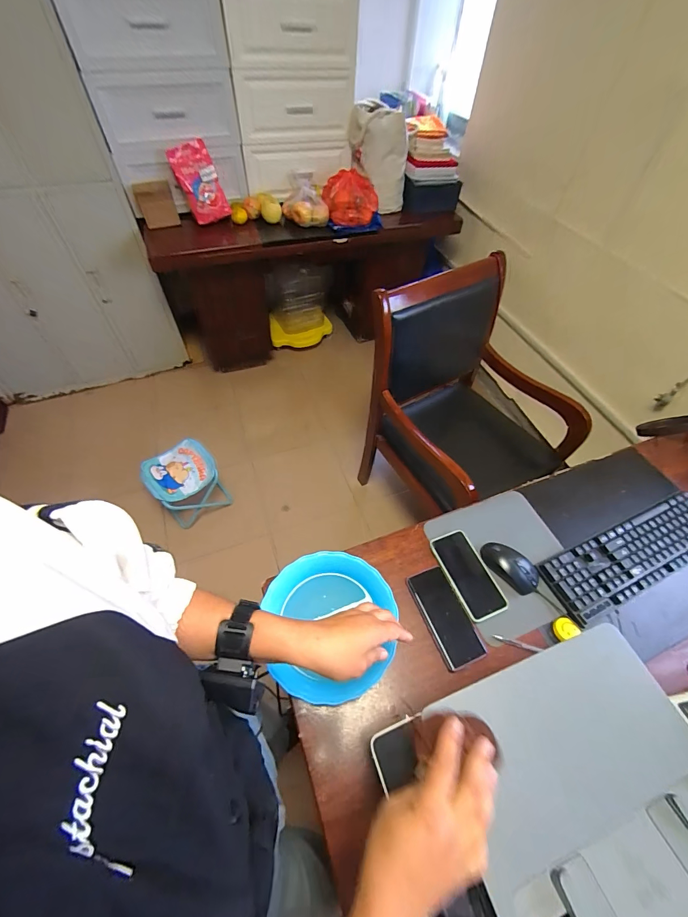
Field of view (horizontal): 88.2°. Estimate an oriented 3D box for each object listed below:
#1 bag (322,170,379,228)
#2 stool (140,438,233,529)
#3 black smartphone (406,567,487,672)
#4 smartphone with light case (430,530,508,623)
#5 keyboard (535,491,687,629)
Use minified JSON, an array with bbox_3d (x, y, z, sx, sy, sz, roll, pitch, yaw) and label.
[{"bbox_3d":[0.029,-1.099,1.502,0.233,0.138,0.178,0,56,-1],"label":"bag"},{"bbox_3d":[-0.643,0.132,1.504,0.254,0.298,0.268,-33,62,-21],"label":"stool"},{"bbox_3d":[0.181,0.279,0.636,0.072,0.015,0.163,-18,58,-13],"label":"black smartphone"},{"bbox_3d":[0.237,0.220,0.681,0.083,0.011,0.162,-17,58,-12],"label":"smartphone with light case"},{"bbox_3d":[0.591,0.190,0.716,0.428,0.033,0.115,-19,58,-14],"label":"keyboard"}]

